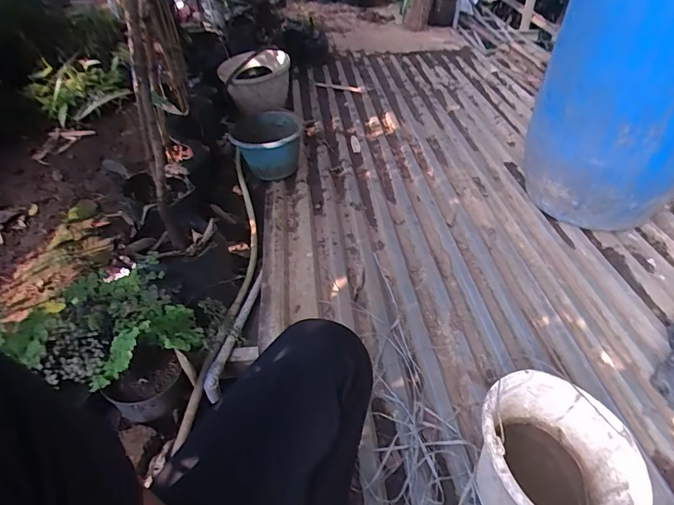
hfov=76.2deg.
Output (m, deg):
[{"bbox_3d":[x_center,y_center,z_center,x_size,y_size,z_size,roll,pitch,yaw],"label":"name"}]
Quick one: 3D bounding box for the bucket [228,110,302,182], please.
[{"bbox_3d":[-0.245,-0.375,1.511,0.238,0.163,0.255,-9,44,-6],"label":"bucket"}]

